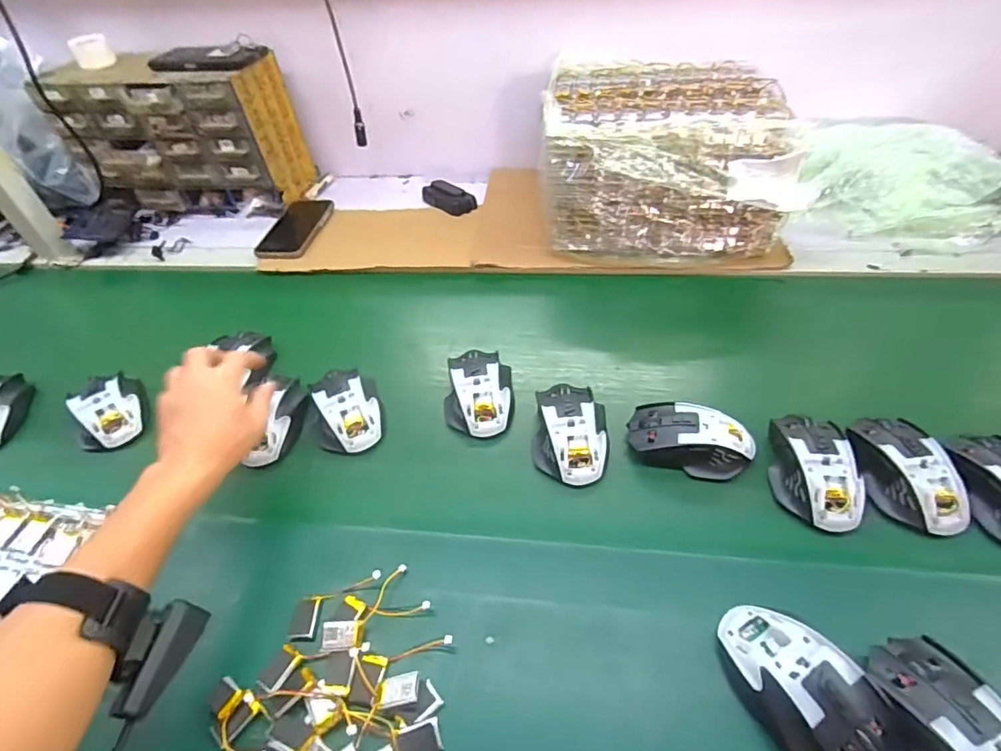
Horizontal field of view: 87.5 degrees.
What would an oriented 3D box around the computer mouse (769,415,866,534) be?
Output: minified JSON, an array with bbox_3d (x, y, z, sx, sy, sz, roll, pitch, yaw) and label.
[{"bbox_3d":[0.284,0.082,0.477,0.070,0.038,0.111,3,46,8],"label":"computer mouse"}]

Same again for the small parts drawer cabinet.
[{"bbox_3d":[-0.524,-0.387,0.864,0.348,0.215,0.146,-1,46,4],"label":"small parts drawer cabinet"}]

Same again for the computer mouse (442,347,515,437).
[{"bbox_3d":[-0.024,0.013,0.565,0.072,0.035,0.104,-2,46,2],"label":"computer mouse"}]

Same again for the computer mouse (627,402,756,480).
[{"bbox_3d":[0.184,0.059,0.503,0.113,0.036,0.062,11,48,15],"label":"computer mouse"}]

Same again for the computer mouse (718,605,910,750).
[{"bbox_3d":[0.204,0.210,0.351,0.068,0.040,0.119,-27,50,-20],"label":"computer mouse"}]

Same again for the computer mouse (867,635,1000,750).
[{"bbox_3d":[0.287,0.225,0.326,0.063,0.034,0.109,-17,47,-11],"label":"computer mouse"}]

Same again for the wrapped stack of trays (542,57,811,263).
[{"bbox_3d":[0.224,-0.308,0.748,0.315,0.179,0.292,4,46,9],"label":"wrapped stack of trays"}]

